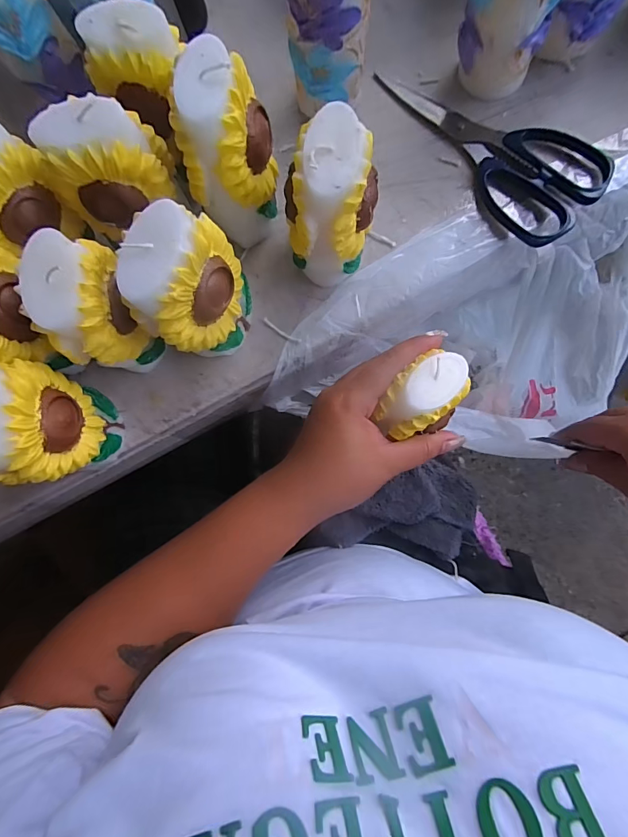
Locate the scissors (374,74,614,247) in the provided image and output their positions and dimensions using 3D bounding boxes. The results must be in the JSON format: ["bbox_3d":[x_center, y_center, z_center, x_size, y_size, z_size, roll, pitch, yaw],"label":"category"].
[{"bbox_3d":[0.124,-0.203,0.291,0.076,0.012,0.178,-40,81,-1],"label":"scissors"}]

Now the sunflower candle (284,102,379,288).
[{"bbox_3d":[0.010,-0.122,0.249,0.053,0.096,0.064,5,83,6],"label":"sunflower candle"}]

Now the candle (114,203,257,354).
[{"bbox_3d":[-0.072,-0.073,0.247,0.048,0.103,0.069,8,84,6],"label":"candle"}]

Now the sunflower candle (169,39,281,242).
[{"bbox_3d":[-0.051,-0.161,0.257,0.053,0.101,0.062,6,83,6],"label":"sunflower candle"}]

